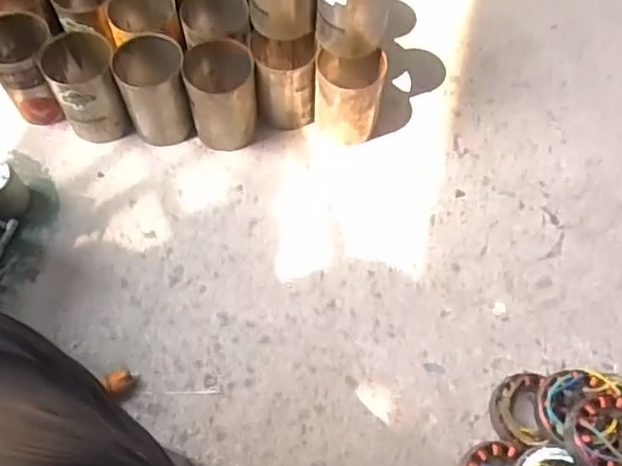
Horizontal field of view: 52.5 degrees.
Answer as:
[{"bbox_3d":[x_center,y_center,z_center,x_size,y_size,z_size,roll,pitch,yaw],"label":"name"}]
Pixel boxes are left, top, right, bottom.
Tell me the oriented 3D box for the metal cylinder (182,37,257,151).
[{"bbox_3d":[-0.120,-0.188,0.863,0.092,0.121,0.100,-7,65,-5],"label":"metal cylinder"}]

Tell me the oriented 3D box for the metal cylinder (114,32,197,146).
[{"bbox_3d":[-0.210,-0.192,0.863,0.084,0.128,0.096,-16,66,-9],"label":"metal cylinder"}]

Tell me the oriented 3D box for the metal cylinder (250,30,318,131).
[{"bbox_3d":[-0.033,-0.215,0.888,0.089,0.112,0.091,-5,64,-4],"label":"metal cylinder"}]

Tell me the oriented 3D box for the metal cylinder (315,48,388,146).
[{"bbox_3d":[0.050,-0.178,0.873,0.094,0.114,0.084,7,64,1],"label":"metal cylinder"}]

